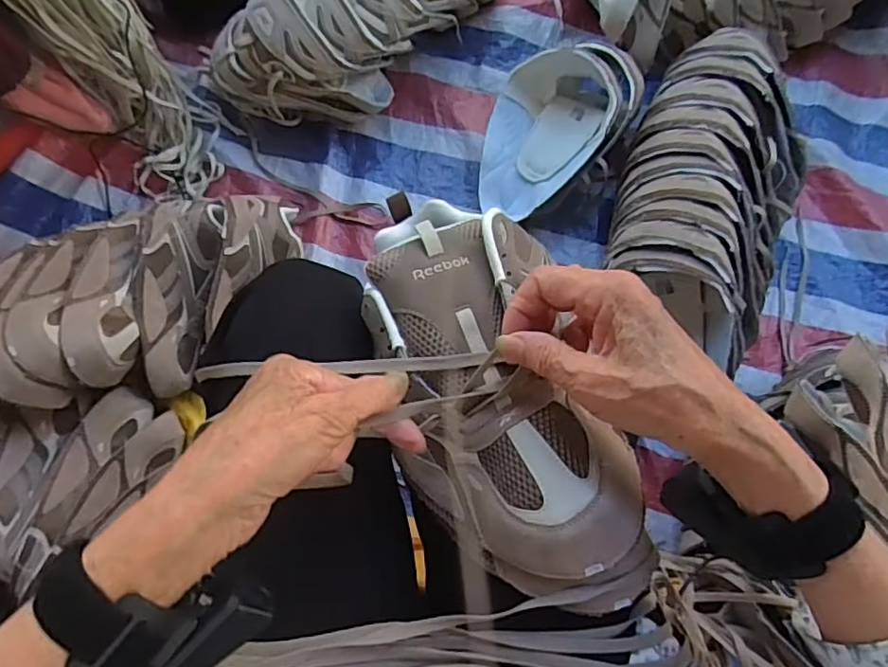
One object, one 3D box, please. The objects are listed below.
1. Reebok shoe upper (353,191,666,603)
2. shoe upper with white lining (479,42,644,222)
[{"bbox_3d":[0.034,0.043,0.361,0.135,0.071,0.255,-22,76,-4],"label":"Reebok shoe upper"},{"bbox_3d":[0.146,-0.292,0.842,0.181,0.136,0.261,40,81,8],"label":"shoe upper with white lining"}]

